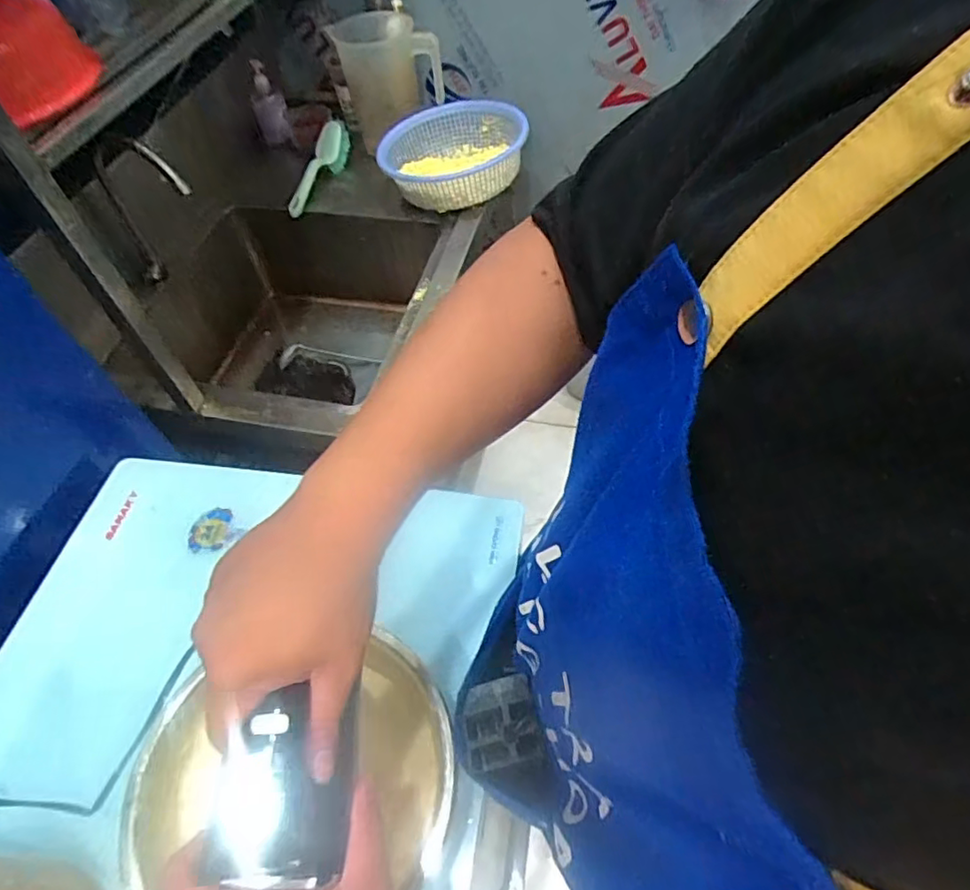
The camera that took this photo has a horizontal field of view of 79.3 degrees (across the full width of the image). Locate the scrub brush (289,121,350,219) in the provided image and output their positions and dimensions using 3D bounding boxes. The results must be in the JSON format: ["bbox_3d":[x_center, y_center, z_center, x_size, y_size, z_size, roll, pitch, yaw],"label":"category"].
[{"bbox_3d":[-0.365,-0.603,1.289,0.065,0.068,0.267,22,76,19],"label":"scrub brush"}]

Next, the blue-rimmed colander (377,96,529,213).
[{"bbox_3d":[-0.060,-0.584,1.201,0.291,0.126,0.273,-11,54,-2],"label":"blue-rimmed colander"}]

